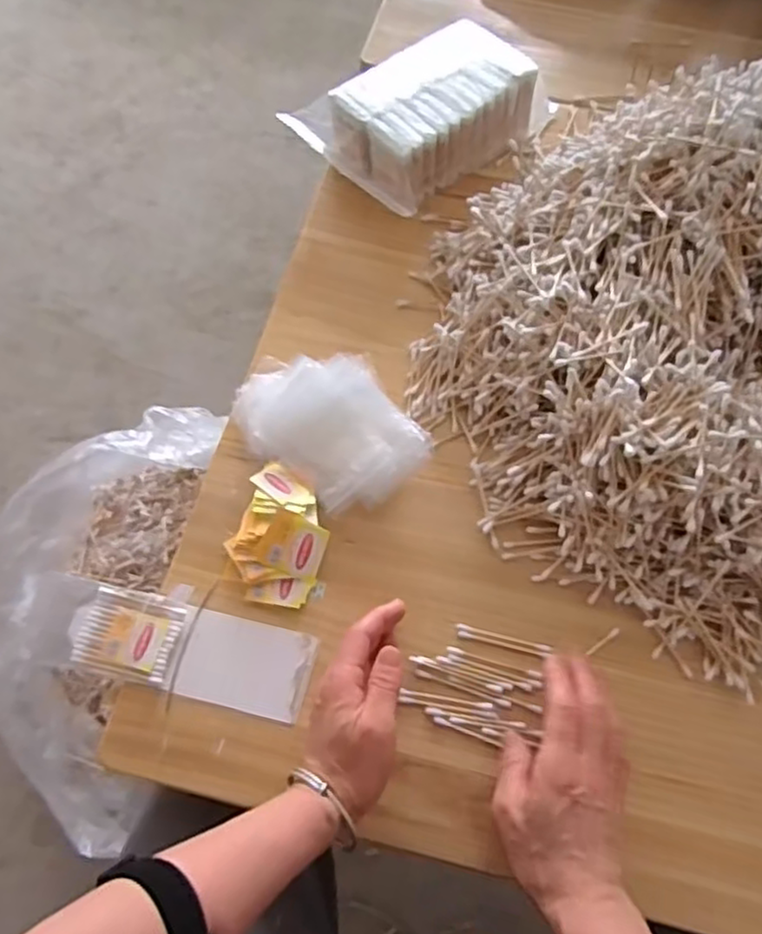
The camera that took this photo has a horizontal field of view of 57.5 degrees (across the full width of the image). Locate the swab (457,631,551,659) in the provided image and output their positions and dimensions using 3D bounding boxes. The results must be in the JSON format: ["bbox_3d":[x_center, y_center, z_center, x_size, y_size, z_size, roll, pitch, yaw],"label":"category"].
[{"bbox_3d":[0.088,0.128,0.500,0.066,0.004,0.005,13,64,5],"label":"swab"}]

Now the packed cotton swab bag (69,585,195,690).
[{"bbox_3d":[-0.181,0.118,0.497,0.082,0.008,0.059,14,64,5],"label":"packed cotton swab bag"}]

